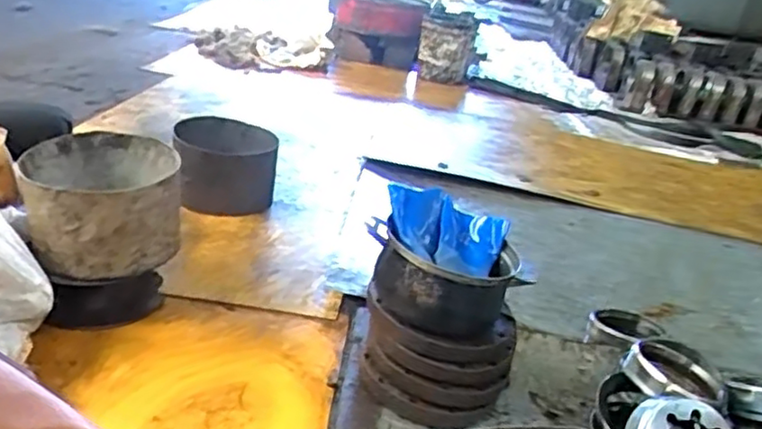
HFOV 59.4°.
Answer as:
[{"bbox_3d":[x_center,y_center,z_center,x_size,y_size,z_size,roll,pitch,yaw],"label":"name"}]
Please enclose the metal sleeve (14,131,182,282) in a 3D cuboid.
[{"bbox_3d":[-0.535,-0.017,1.288,0.271,0.193,0.271,-1,25,-23],"label":"metal sleeve"}]

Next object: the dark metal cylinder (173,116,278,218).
[{"bbox_3d":[-0.444,-0.135,1.908,0.277,0.207,0.248,3,24,-14],"label":"dark metal cylinder"}]

